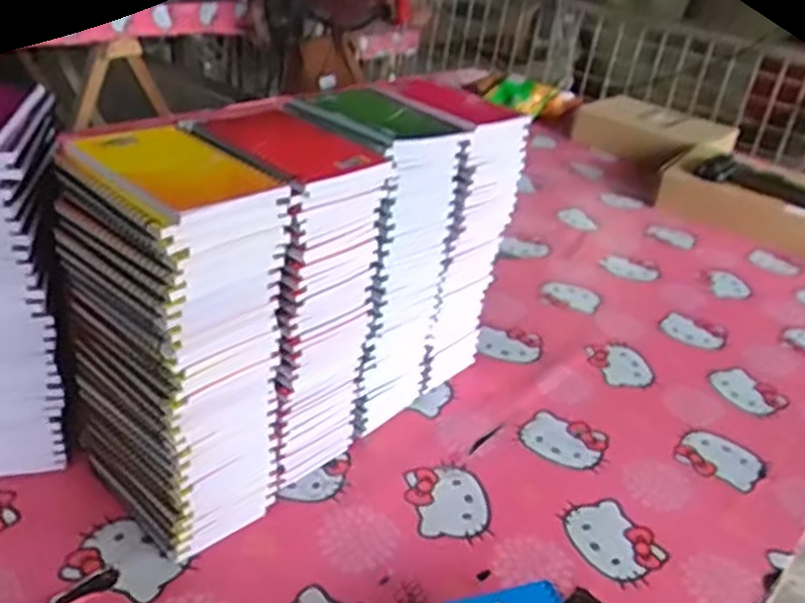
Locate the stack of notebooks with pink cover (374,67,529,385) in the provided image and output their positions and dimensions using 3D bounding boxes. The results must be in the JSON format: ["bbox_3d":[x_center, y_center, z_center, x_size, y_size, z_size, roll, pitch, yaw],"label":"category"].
[{"bbox_3d":[0.035,-0.056,0.769,0.108,0.293,0.119,-19,39,-40],"label":"stack of notebooks with pink cover"}]

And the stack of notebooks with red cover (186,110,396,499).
[{"bbox_3d":[-0.092,0.005,0.620,0.121,0.287,0.115,27,34,31],"label":"stack of notebooks with red cover"}]

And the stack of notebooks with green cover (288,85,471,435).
[{"bbox_3d":[-0.035,-0.028,0.695,0.125,0.286,0.114,28,34,32],"label":"stack of notebooks with green cover"}]

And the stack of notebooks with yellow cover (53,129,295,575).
[{"bbox_3d":[-0.170,0.028,0.561,0.151,0.283,0.099,29,35,33],"label":"stack of notebooks with yellow cover"}]

